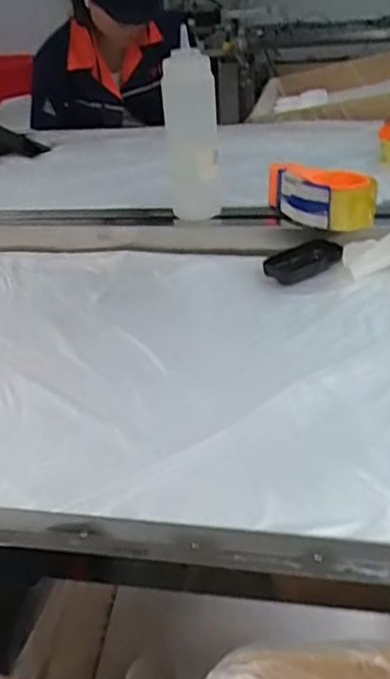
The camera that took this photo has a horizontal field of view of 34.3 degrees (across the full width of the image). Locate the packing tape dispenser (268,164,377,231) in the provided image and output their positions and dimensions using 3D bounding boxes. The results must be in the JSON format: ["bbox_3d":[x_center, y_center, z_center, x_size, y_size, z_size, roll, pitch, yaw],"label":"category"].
[{"bbox_3d":[0.180,-0.209,0.907,0.096,0.063,0.158,-20,34,-23],"label":"packing tape dispenser"}]

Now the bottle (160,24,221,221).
[{"bbox_3d":[-0.004,-0.291,0.902,0.072,0.236,0.059,1,32,10],"label":"bottle"}]

